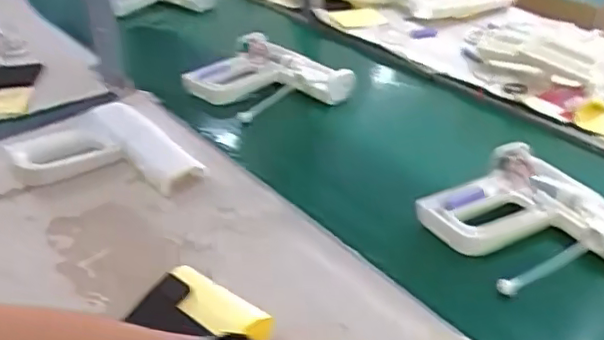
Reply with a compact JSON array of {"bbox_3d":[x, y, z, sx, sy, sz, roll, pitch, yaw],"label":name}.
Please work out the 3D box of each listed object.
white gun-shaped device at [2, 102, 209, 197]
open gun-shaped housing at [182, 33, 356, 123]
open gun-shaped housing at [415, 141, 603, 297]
[{"bbox_3d":[-0.246,-0.016,0.766,0.178,0.032,0.203,-26,41,-32],"label":"white gun-shaped device"},{"bbox_3d":[-0.056,-0.135,0.981,0.228,0.055,0.182,25,42,34],"label":"open gun-shaped housing"},{"bbox_3d":[0.263,0.059,0.664,0.184,0.047,0.212,-21,38,-26],"label":"open gun-shaped housing"}]

